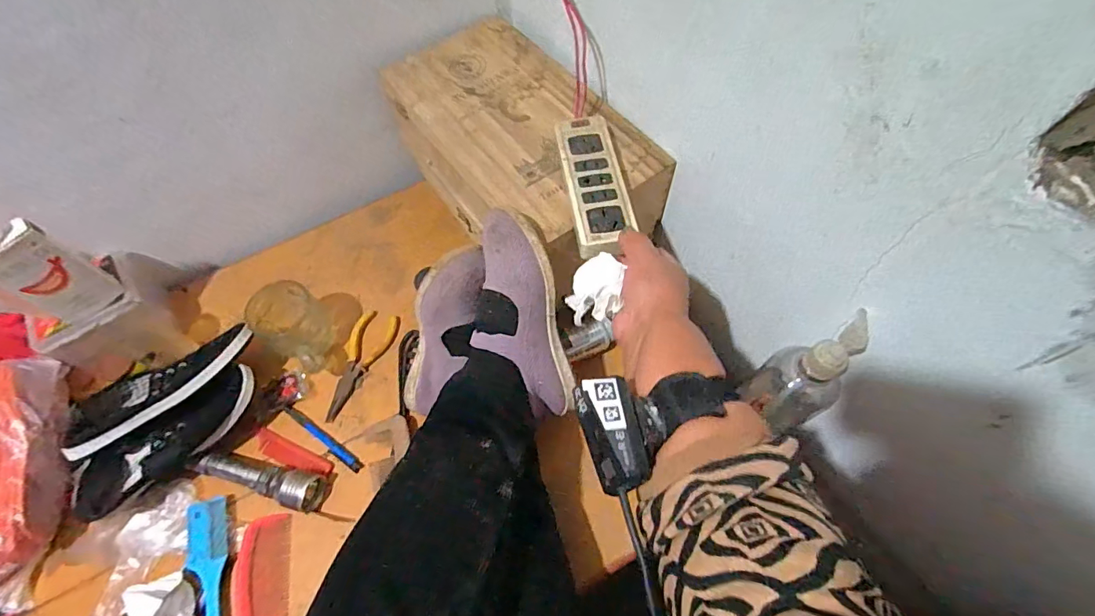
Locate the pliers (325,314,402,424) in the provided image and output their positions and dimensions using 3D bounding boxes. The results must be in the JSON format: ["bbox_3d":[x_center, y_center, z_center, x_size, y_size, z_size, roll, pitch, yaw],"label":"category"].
[{"bbox_3d":[-0.250,0.069,0.627,0.053,0.015,0.149,22,66,13],"label":"pliers"}]

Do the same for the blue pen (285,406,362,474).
[{"bbox_3d":[-0.273,0.158,0.586,0.120,0.010,0.013,32,68,17],"label":"blue pen"}]

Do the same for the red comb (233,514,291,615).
[{"bbox_3d":[-0.296,0.316,0.495,0.049,0.011,0.189,-11,63,-3],"label":"red comb"}]

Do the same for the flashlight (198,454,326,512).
[{"bbox_3d":[-0.333,0.196,0.552,0.158,0.032,0.040,10,64,8],"label":"flashlight"}]

